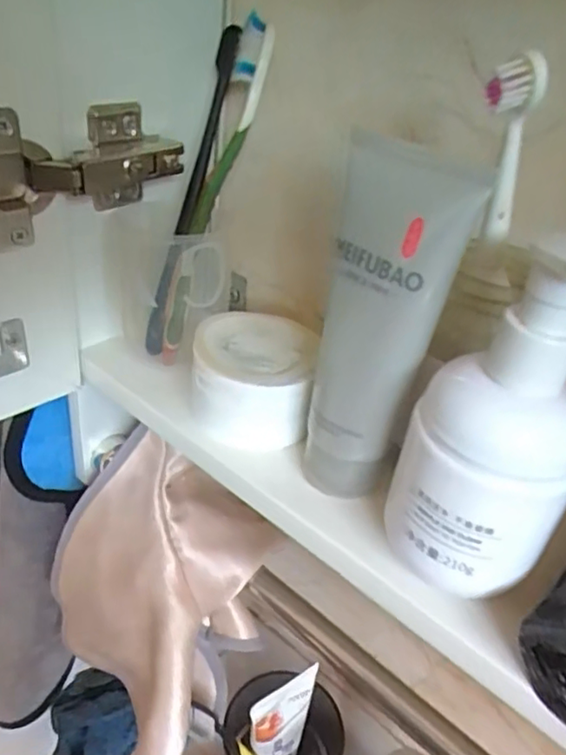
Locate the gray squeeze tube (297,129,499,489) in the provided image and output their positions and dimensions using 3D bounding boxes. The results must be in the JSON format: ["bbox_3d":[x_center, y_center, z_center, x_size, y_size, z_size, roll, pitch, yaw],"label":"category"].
[{"bbox_3d":[0.038,-0.014,0.241,0.044,0.144,0.028,12,33,6],"label":"gray squeeze tube"}]

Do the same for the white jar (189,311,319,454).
[{"bbox_3d":[-0.016,0.001,0.306,0.064,0.041,0.068,9,33,2],"label":"white jar"}]

